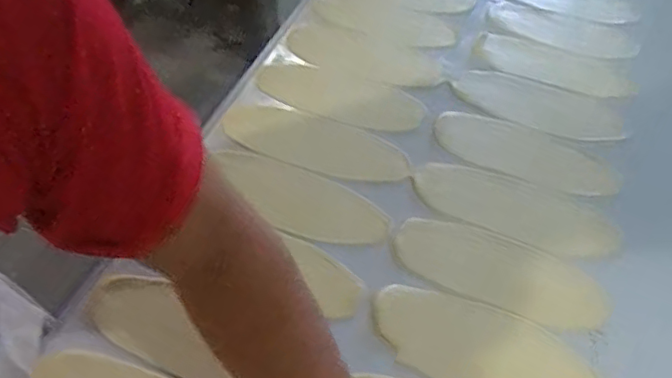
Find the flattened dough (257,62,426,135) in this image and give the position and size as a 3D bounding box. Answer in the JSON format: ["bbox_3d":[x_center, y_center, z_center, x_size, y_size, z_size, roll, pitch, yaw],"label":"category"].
[{"bbox_3d":[0.007,-0.125,0.794,0.221,0.009,0.094,16,53,14],"label":"flattened dough"}]

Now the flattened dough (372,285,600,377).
[{"bbox_3d":[0.140,0.153,0.565,0.212,0.013,0.088,16,53,14],"label":"flattened dough"}]

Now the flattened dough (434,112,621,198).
[{"bbox_3d":[0.233,-0.046,0.734,0.219,0.010,0.088,17,53,14],"label":"flattened dough"}]

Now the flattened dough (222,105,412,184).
[{"bbox_3d":[-0.025,-0.057,0.729,0.234,0.014,0.094,16,53,14],"label":"flattened dough"}]

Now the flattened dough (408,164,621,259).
[{"bbox_3d":[0.203,0.021,0.677,0.226,0.009,0.091,19,53,16],"label":"flattened dough"}]

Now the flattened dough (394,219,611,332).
[{"bbox_3d":[0.170,0.084,0.617,0.215,0.014,0.084,18,53,15],"label":"flattened dough"}]

